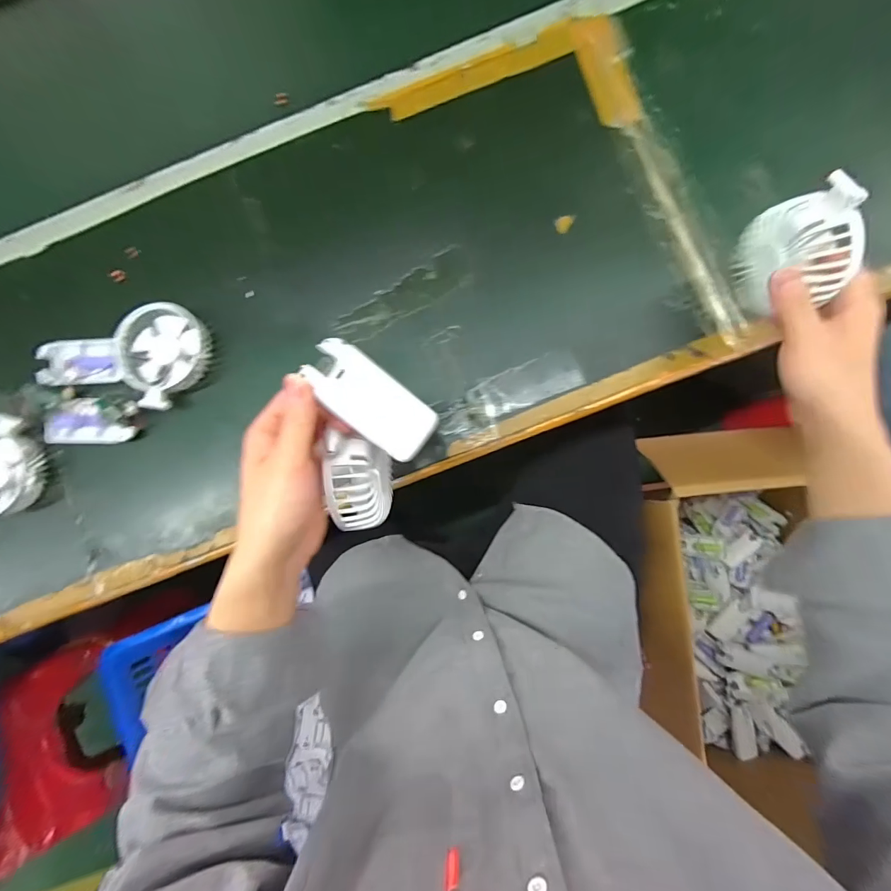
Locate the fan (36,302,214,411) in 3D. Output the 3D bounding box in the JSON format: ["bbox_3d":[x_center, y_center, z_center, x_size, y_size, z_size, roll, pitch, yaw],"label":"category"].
[{"bbox_3d":[-0.351,-0.105,0.457,0.178,0.047,0.110,13,86,6],"label":"fan"}]

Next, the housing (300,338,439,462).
[{"bbox_3d":[-0.051,-0.030,0.286,0.096,0.009,0.043,40,90,-20],"label":"housing"}]

